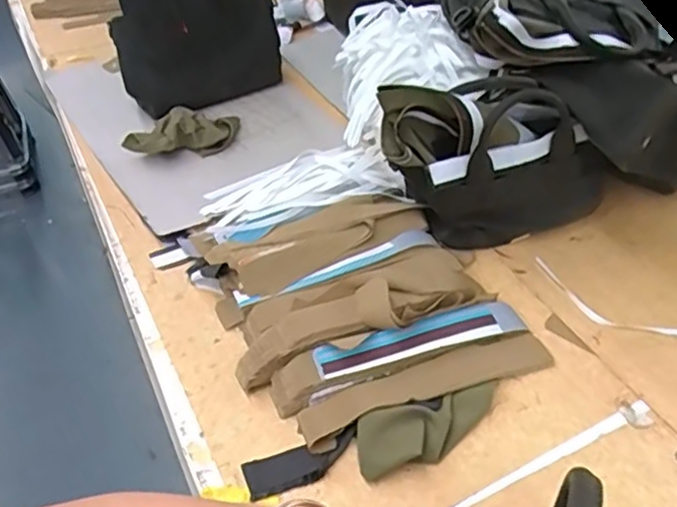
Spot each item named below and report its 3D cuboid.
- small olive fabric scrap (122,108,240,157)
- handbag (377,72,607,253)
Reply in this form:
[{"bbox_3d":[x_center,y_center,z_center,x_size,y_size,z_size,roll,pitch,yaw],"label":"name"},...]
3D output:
[{"bbox_3d":[-0.243,-0.192,1.016,0.176,0.051,0.071,-11,45,-8],"label":"small olive fabric scrap"},{"bbox_3d":[0.193,-0.115,0.804,0.269,0.205,0.099,-11,44,-6],"label":"handbag"}]

